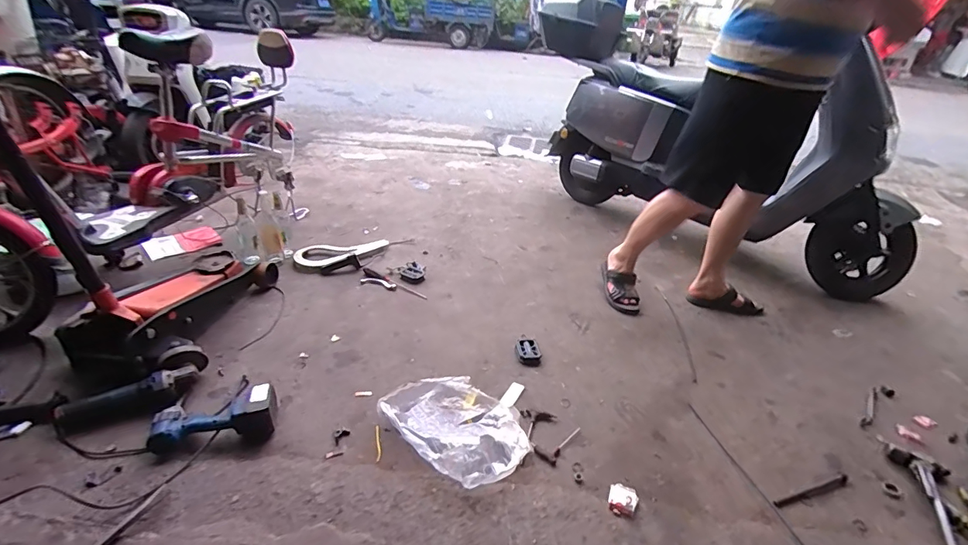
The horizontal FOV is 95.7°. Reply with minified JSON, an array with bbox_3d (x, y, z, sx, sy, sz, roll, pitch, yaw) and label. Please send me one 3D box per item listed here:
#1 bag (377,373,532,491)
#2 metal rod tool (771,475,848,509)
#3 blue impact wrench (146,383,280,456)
[{"bbox_3d":[-0.064,0.344,1.021,0.334,0.067,0.254,22,33,31],"label":"bag"},{"bbox_3d":[0.725,0.484,0.965,0.223,0.008,0.020,-7,29,-19],"label":"metal rod tool"},{"bbox_3d":[-0.603,0.327,0.990,0.258,0.074,0.110,-6,30,-18],"label":"blue impact wrench"}]

